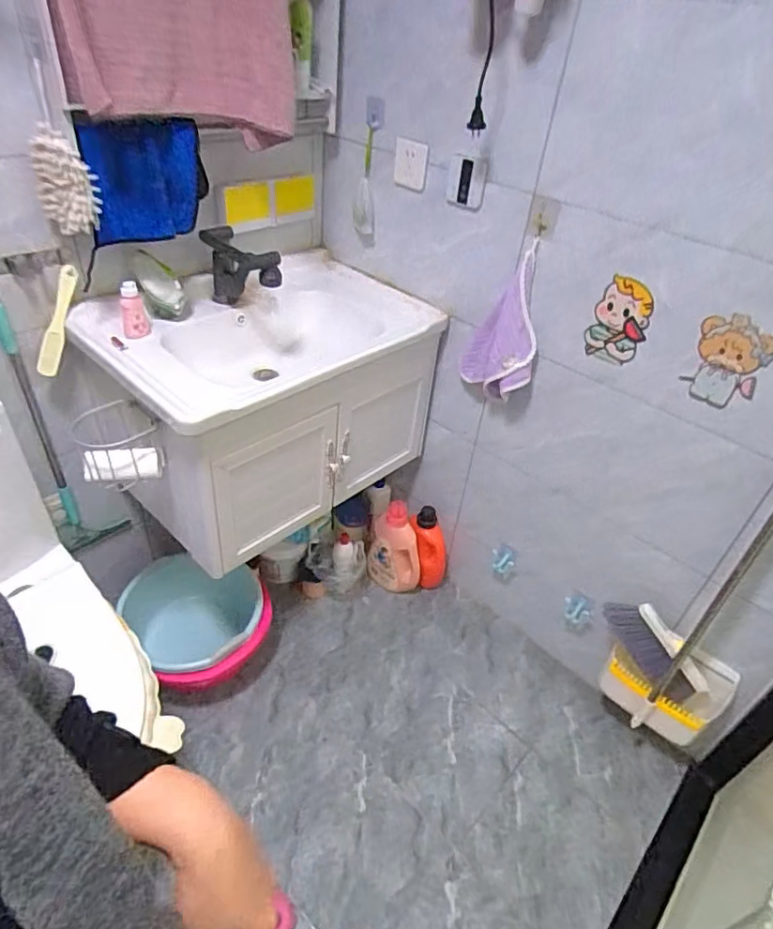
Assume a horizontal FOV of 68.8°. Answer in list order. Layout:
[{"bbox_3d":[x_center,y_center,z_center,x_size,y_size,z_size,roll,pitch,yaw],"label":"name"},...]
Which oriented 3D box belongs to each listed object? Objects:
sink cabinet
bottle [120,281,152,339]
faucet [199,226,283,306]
[{"bbox_3d":[-0.244,-0.193,1.279,0.397,0.489,0.680,34,46,30],"label":"sink cabinet"},{"bbox_3d":[-0.491,-0.300,1.098,0.048,0.111,0.046,-8,41,-18],"label":"bottle"},{"bbox_3d":[-0.300,-0.382,1.176,0.065,0.166,0.197,-24,48,-33],"label":"faucet"}]

